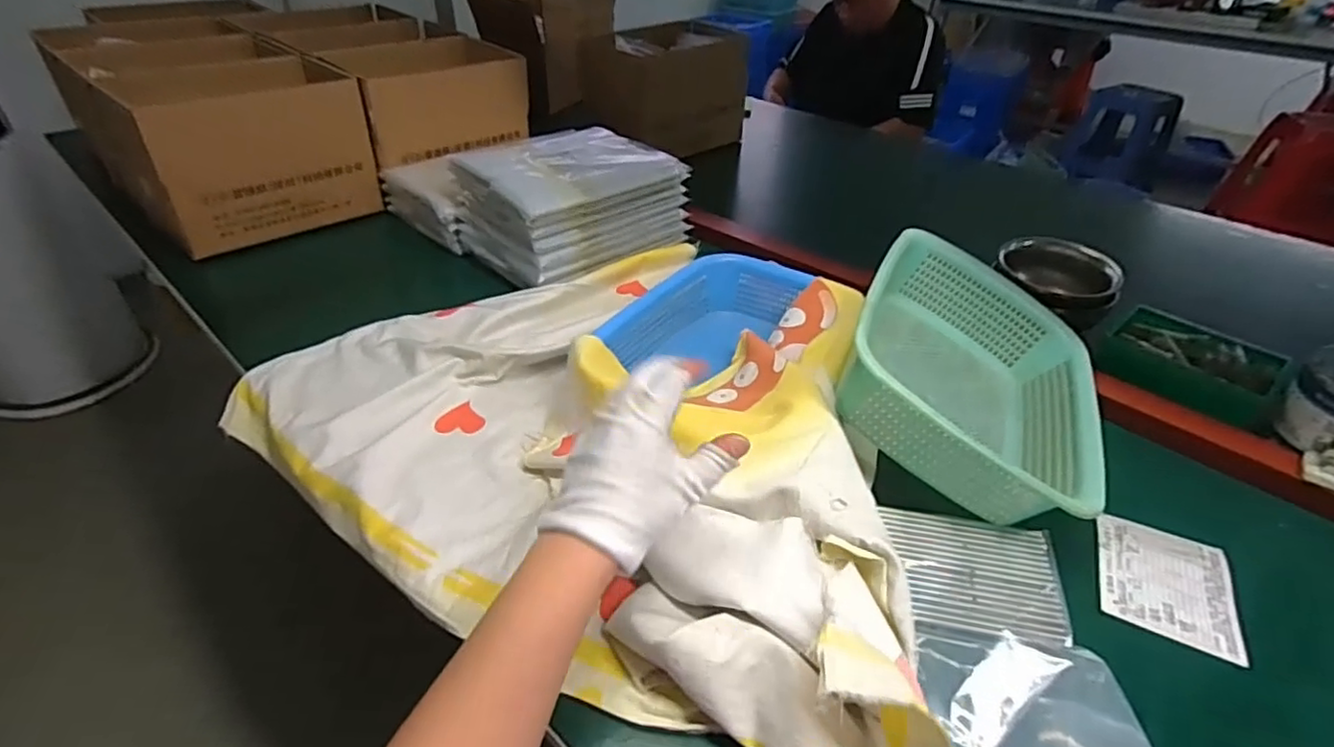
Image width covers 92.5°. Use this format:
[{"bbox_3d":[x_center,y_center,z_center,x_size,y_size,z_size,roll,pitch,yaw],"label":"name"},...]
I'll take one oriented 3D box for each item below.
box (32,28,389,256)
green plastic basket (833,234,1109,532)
[{"bbox_3d":[-0.650,-0.356,0.941,0.380,0.186,0.271,31,47,31],"label":"box"},{"bbox_3d":[0.274,-0.007,0.600,0.230,0.087,0.308,36,41,2],"label":"green plastic basket"}]

